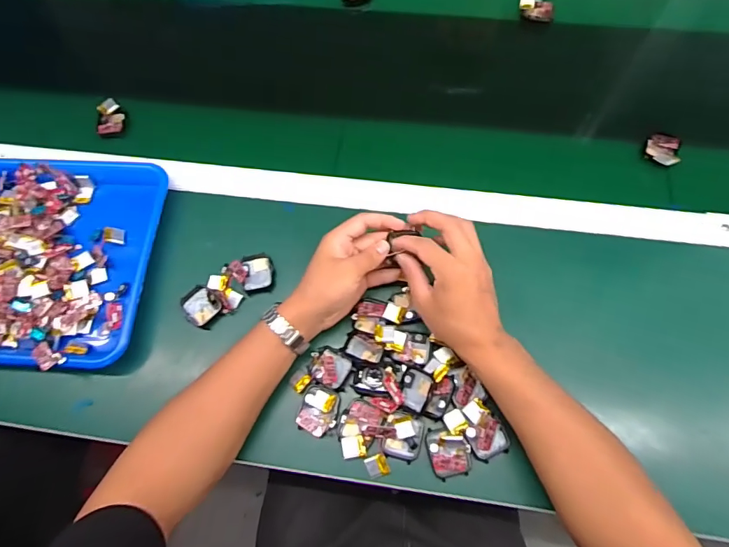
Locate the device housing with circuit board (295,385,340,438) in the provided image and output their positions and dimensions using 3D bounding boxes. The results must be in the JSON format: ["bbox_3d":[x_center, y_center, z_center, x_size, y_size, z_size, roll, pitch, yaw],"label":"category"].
[{"bbox_3d":[-0.047,0.140,0.452,0.038,0.007,0.048,14,69,8],"label":"device housing with circuit board"}]

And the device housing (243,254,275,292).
[{"bbox_3d":[-0.122,-0.001,0.515,0.034,0.009,0.046,-8,68,-1],"label":"device housing"}]

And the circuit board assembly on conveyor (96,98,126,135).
[{"bbox_3d":[-0.347,-0.214,0.607,0.033,0.009,0.053,-5,79,-20],"label":"circuit board assembly on conveyor"}]

